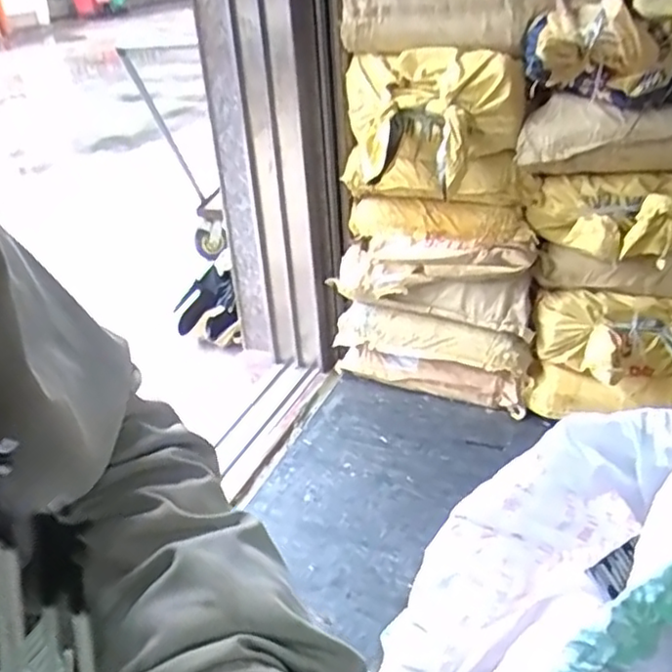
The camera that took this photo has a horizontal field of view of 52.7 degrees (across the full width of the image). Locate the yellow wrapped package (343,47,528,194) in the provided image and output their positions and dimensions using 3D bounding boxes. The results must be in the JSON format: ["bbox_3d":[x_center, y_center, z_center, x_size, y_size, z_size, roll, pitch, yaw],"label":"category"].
[{"bbox_3d":[0.191,-0.415,1.395,0.363,0.285,0.215,2,31,8],"label":"yellow wrapped package"}]

